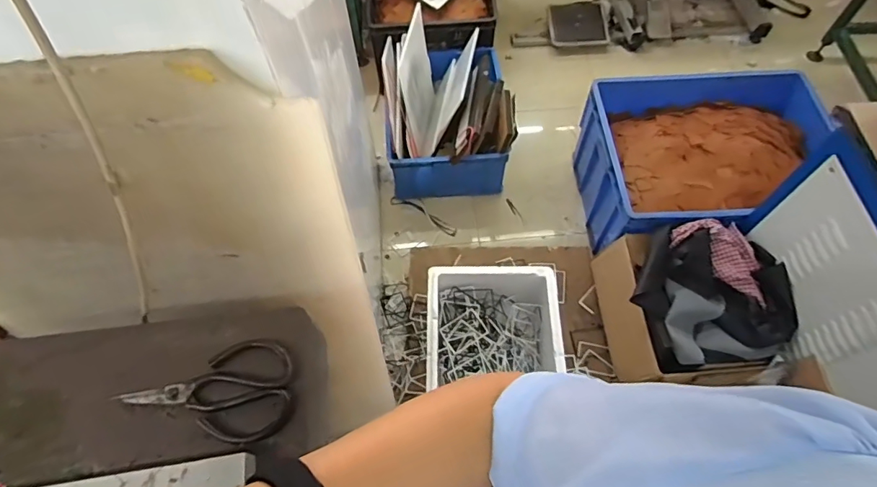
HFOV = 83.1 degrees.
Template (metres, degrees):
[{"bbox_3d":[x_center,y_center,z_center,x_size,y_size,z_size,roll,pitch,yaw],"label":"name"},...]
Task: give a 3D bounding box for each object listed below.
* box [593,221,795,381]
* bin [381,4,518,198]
[{"bbox_3d":[0.678,0.163,1.339,0.408,0.212,0.407,-1,61,0],"label":"box"},{"bbox_3d":[0.033,-0.482,1.717,0.405,0.385,0.516,-1,61,0],"label":"bin"}]

